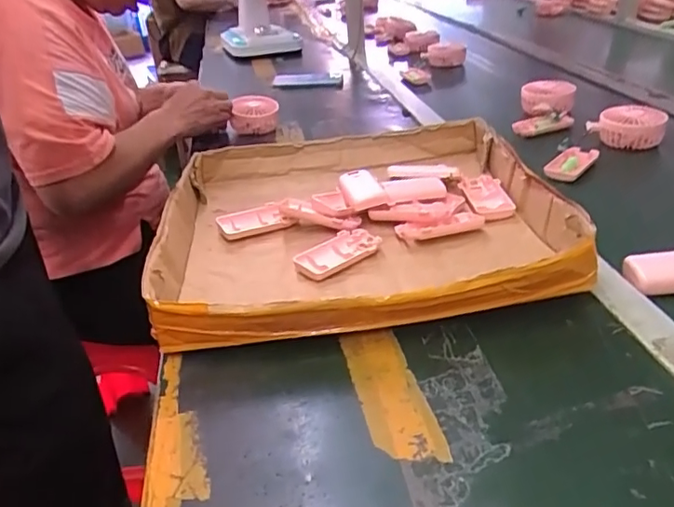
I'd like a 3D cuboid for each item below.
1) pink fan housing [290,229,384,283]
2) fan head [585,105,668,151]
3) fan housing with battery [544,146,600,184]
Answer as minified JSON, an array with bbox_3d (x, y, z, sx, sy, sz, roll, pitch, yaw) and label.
[{"bbox_3d":[0.000,-0.003,0.589,0.097,0.010,0.051,-26,37,-30],"label":"pink fan housing"},{"bbox_3d":[0.421,-0.183,0.807,0.087,0.045,0.068,-10,32,-7],"label":"fan head"},{"bbox_3d":[0.316,-0.120,0.754,0.040,0.012,0.103,36,51,23],"label":"fan housing with battery"}]

